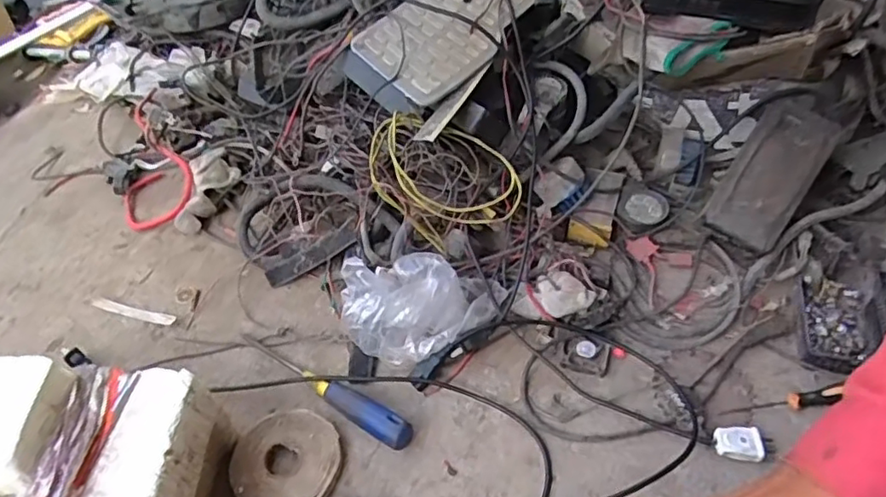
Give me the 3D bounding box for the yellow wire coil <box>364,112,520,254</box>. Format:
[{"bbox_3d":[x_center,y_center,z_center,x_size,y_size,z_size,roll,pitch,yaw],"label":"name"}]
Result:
[{"bbox_3d":[-0.001,-0.078,0.743,0.186,0.119,0.104,10,50,10],"label":"yellow wire coil"}]

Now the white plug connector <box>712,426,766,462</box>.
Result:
[{"bbox_3d":[0.295,0.195,0.616,0.046,0.019,0.034,7,49,13],"label":"white plug connector"}]

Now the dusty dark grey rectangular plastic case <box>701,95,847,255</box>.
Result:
[{"bbox_3d":[0.392,-0.092,0.731,0.082,0.030,0.187,31,90,29],"label":"dusty dark grey rectangular plastic case"}]

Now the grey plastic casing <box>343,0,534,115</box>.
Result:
[{"bbox_3d":[0.018,-0.307,0.807,0.155,0.040,0.300,43,81,13],"label":"grey plastic casing"}]

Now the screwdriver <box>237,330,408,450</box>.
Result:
[{"bbox_3d":[-0.135,0.146,0.684,0.244,0.023,0.032,27,56,27],"label":"screwdriver"}]

